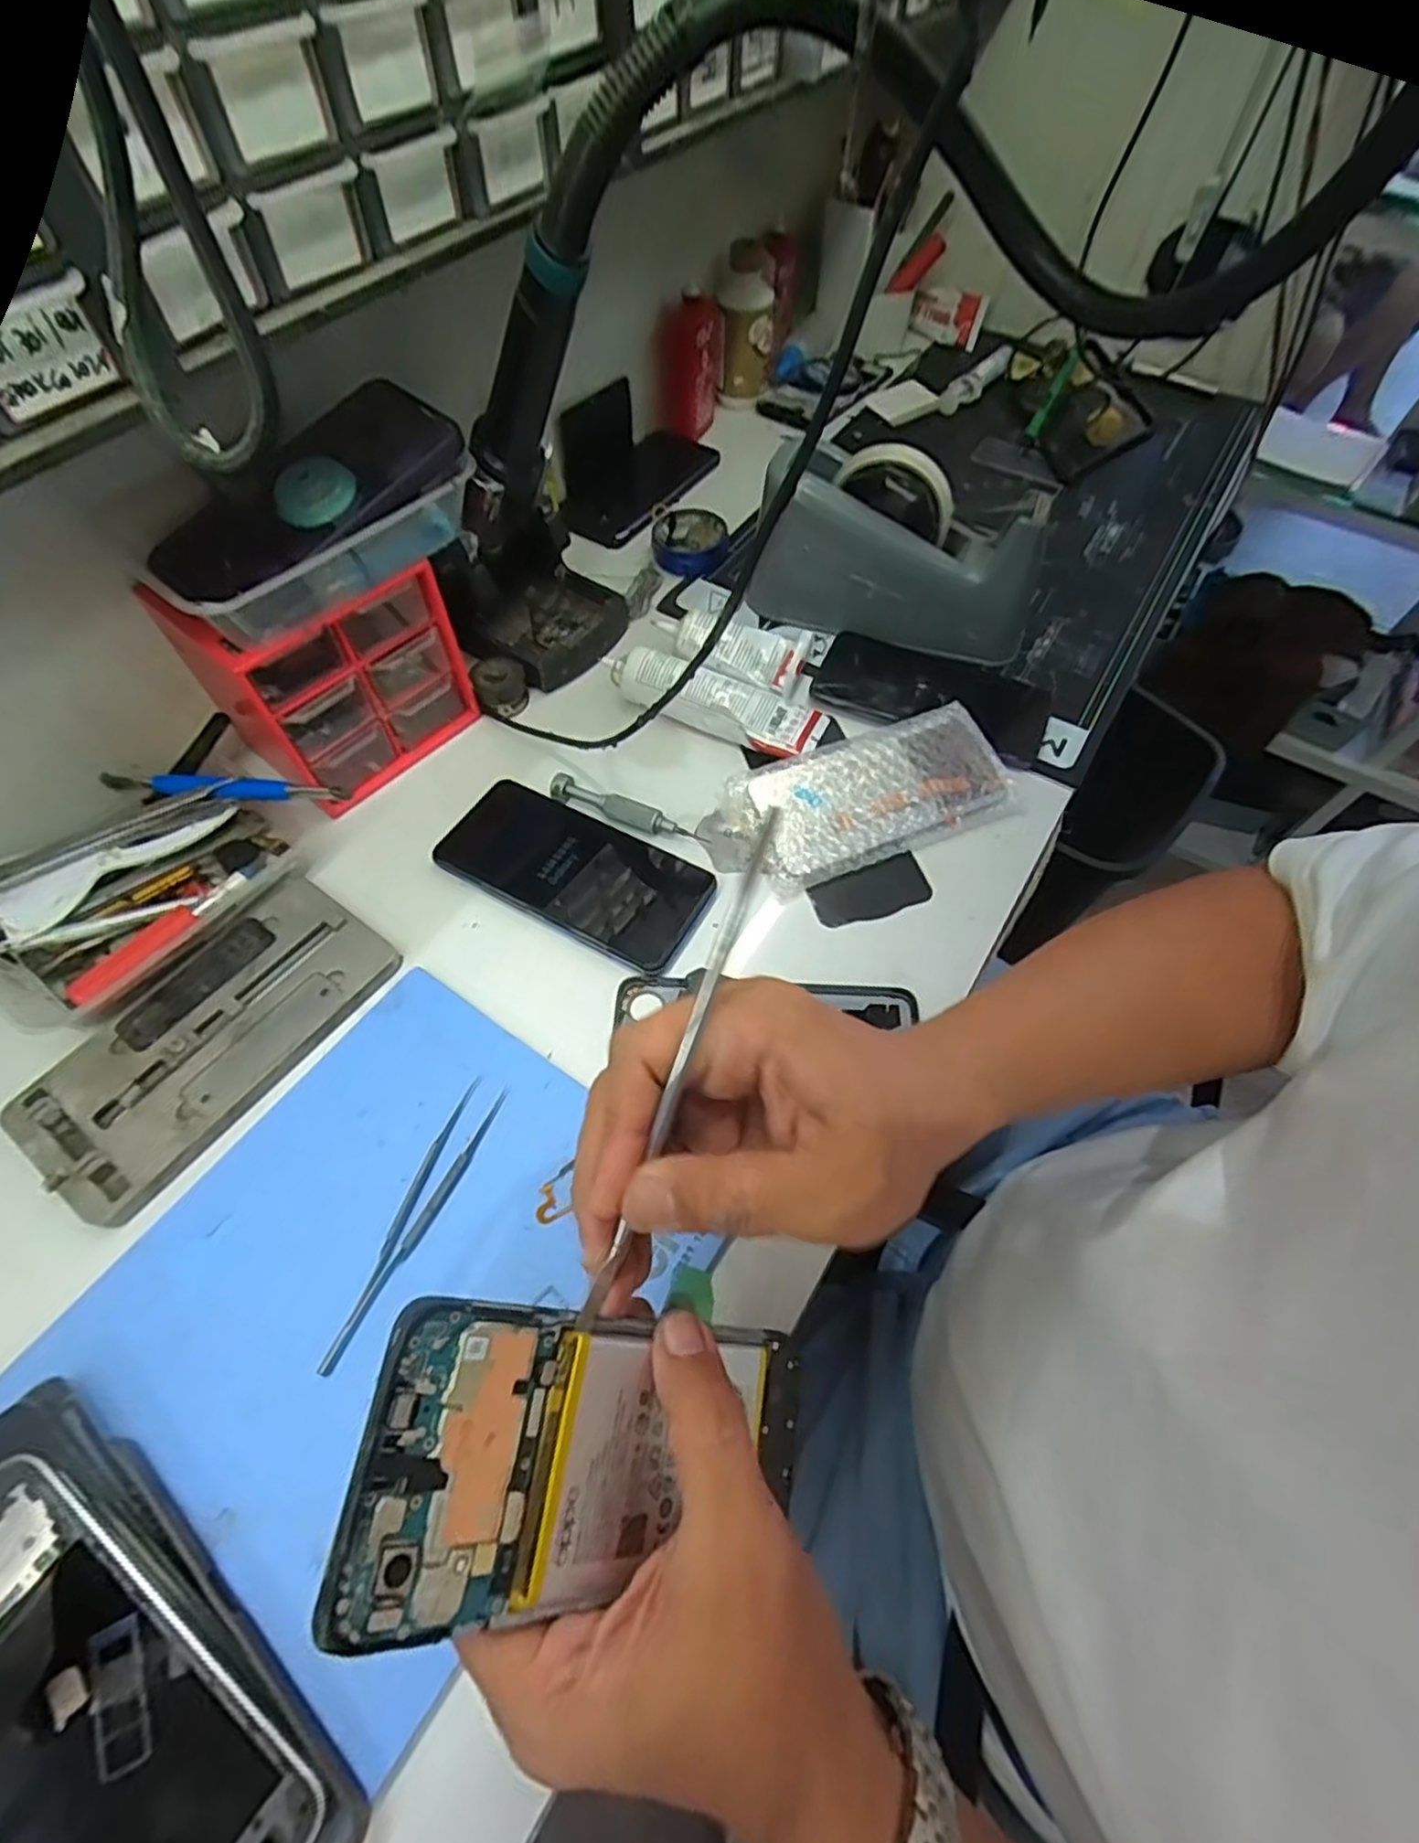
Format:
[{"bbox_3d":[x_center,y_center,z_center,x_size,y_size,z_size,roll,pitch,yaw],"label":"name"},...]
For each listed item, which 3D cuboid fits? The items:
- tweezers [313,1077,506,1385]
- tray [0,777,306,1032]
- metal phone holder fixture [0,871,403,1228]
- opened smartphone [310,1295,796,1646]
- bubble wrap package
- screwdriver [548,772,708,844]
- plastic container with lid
[{"bbox_3d":[-0.136,0.136,0.336,0.020,0.008,0.131,20,61,10],"label":"tweezers"},{"bbox_3d":[-0.318,-0.016,0.402,0.095,0.042,0.150,36,65,18],"label":"tray"},{"bbox_3d":[-0.258,0.057,0.381,0.094,0.011,0.177,32,64,16],"label":"metal phone holder fixture"},{"bbox_3d":[-0.027,0.159,0.219,0.156,0.005,0.069,29,57,-35],"label":"opened smartphone"},{"bbox_3d":[0.094,-0.077,0.462,0.195,0.022,0.087,-20,62,-13],"label":"bubble wrap package"},{"bbox_3d":[-0.052,-0.069,0.459,0.101,0.012,0.015,19,61,9],"label":"screwdriver"},{"bbox_3d":[-0.213,-0.219,0.392,0.112,0.048,0.166,41,67,20],"label":"plastic container with lid"}]

